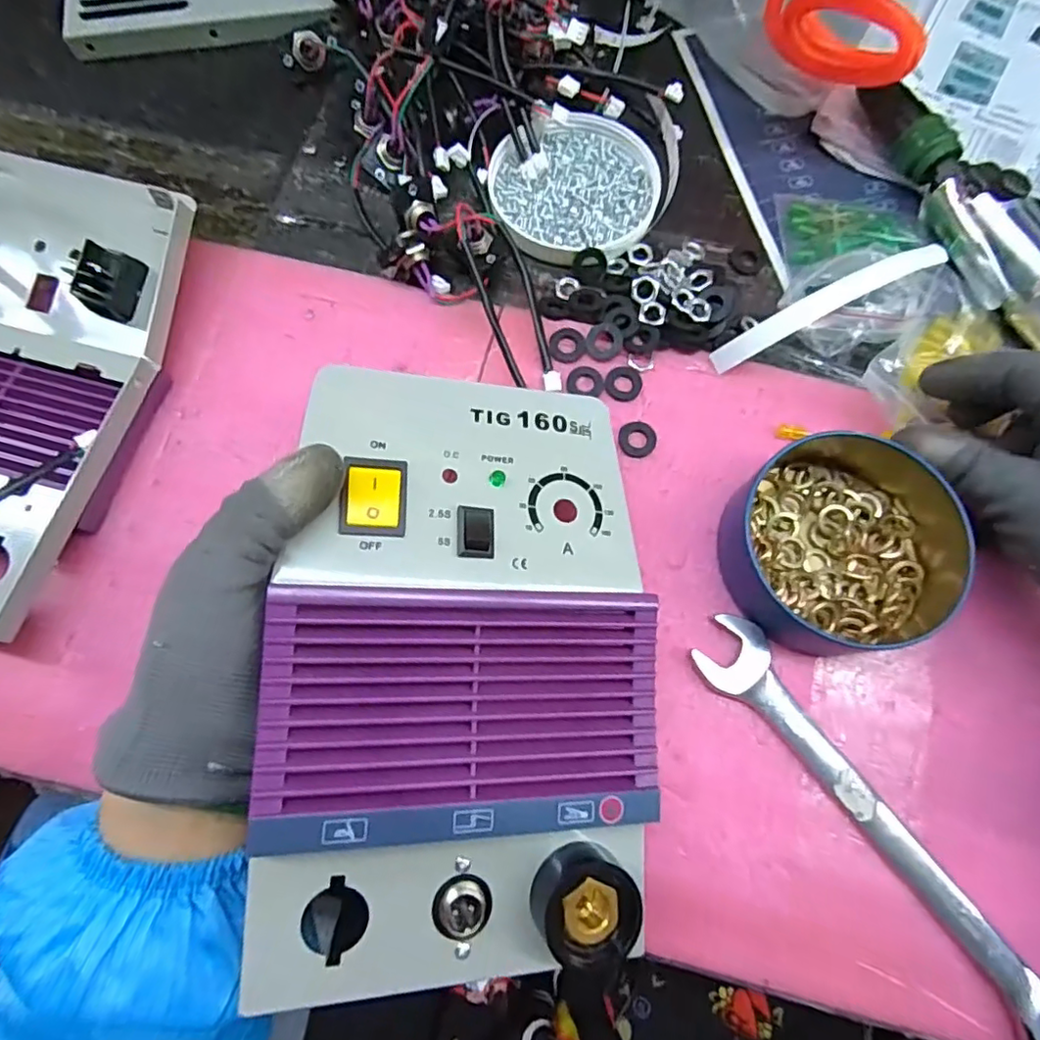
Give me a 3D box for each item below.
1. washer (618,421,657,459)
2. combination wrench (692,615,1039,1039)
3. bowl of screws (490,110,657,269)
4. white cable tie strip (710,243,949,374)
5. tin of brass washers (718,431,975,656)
[{"bbox_3d":[0.061,-0.042,0.302,0.020,0.004,0.020,0,73,0],"label":"washer"},{"bbox_3d":[0.156,0.134,0.248,0.031,0.008,0.216,-37,76,-10],"label":"combination wrench"},{"bbox_3d":[0.033,-0.197,0.344,0.098,0.010,0.097,0,73,0],"label":"bowl of screws"},{"bbox_3d":[0.163,-0.112,0.306,0.128,0.037,0.015,-25,75,-7],"label":"white cable tie strip"},{"bbox_3d":[0.151,0.006,0.272,0.104,0.035,0.102,0,73,0],"label":"tin of brass washers"}]

